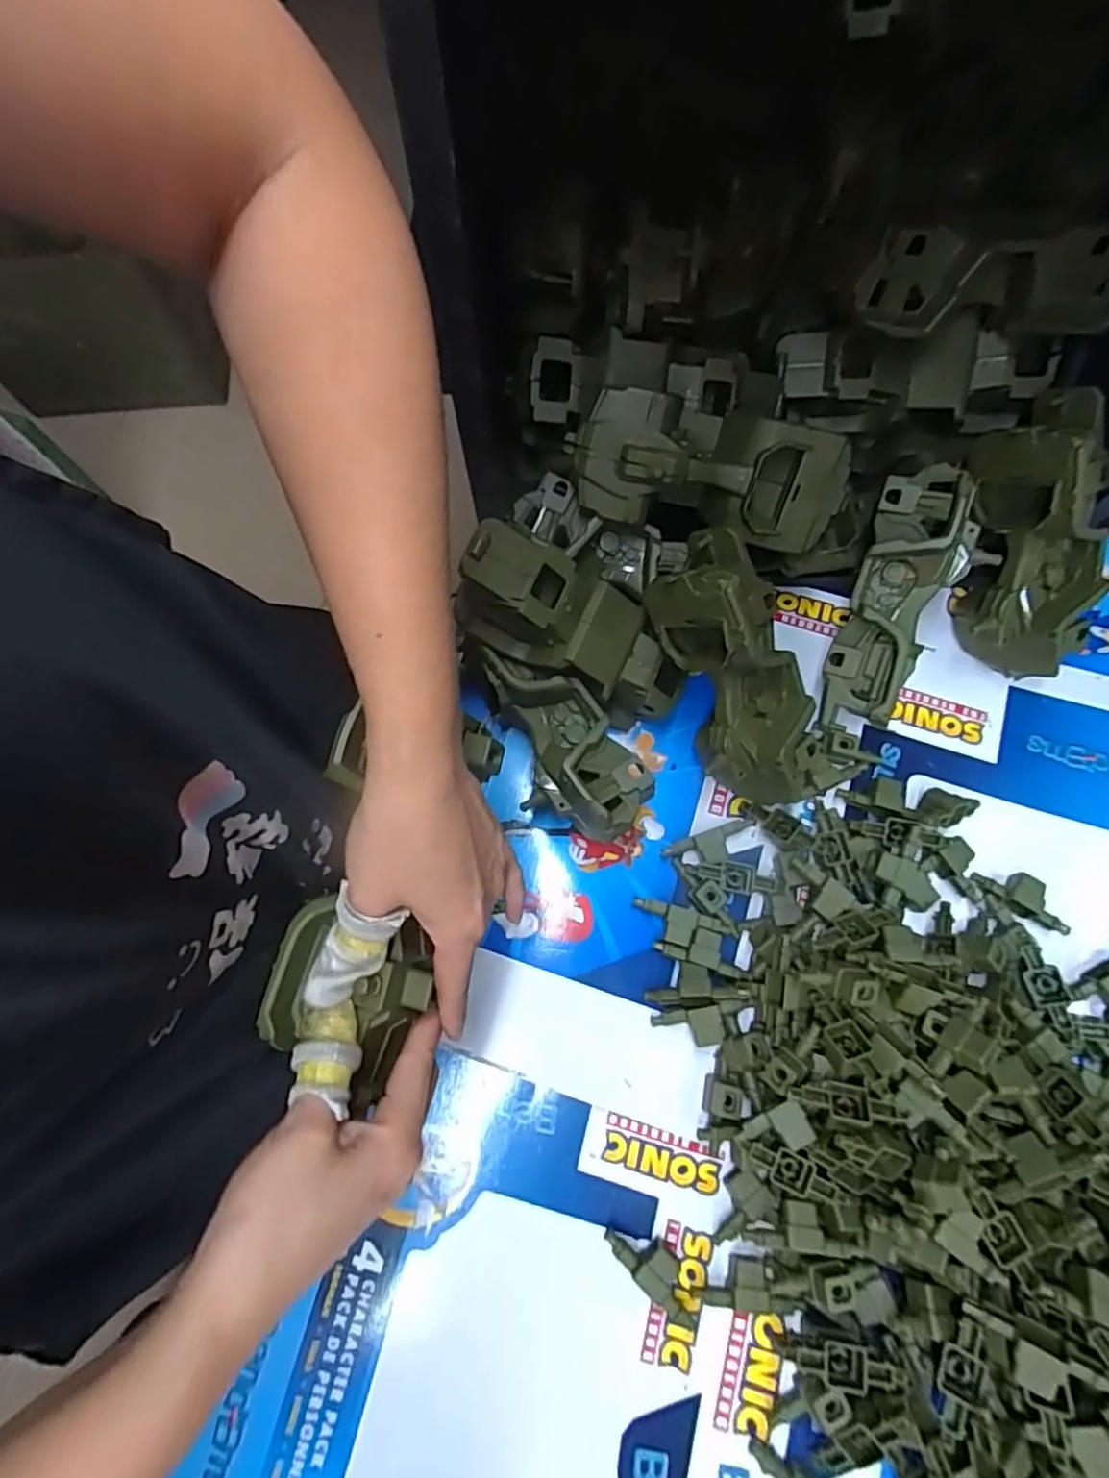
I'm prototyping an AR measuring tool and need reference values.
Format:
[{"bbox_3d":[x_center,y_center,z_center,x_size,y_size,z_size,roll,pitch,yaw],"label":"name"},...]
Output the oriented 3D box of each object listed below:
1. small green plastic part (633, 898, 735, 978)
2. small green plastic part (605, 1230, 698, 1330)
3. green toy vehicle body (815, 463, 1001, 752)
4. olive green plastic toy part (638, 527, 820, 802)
[{"bbox_3d":[0.090,0.136,0.449,0.073,0.011,0.034,16,74,7],"label":"small green plastic part"},{"bbox_3d":[0.065,0.329,0.396,0.026,0.021,0.070,-41,76,-9],"label":"small green plastic part"},{"bbox_3d":[0.235,-0.081,0.440,0.074,0.044,0.193,17,104,7],"label":"green toy vehicle body"},{"bbox_3d":[0.124,-0.030,0.432,0.077,0.072,0.207,-29,111,-6],"label":"olive green plastic toy part"}]

